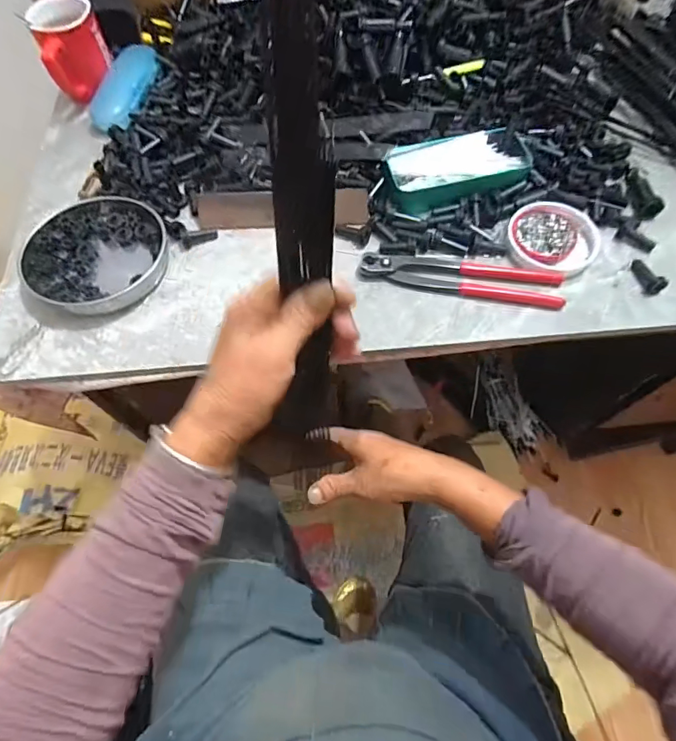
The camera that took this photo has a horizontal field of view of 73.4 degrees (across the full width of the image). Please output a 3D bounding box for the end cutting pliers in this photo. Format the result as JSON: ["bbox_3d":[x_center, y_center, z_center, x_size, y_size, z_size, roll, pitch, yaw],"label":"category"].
[{"bbox_3d":[0.122,-0.096,0.448,0.196,0.013,0.043,9,65,6],"label":"end cutting pliers"}]

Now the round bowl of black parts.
[{"bbox_3d":[-0.244,-0.121,0.462,0.133,0.024,0.136,-1,64,1],"label":"round bowl of black parts"}]

